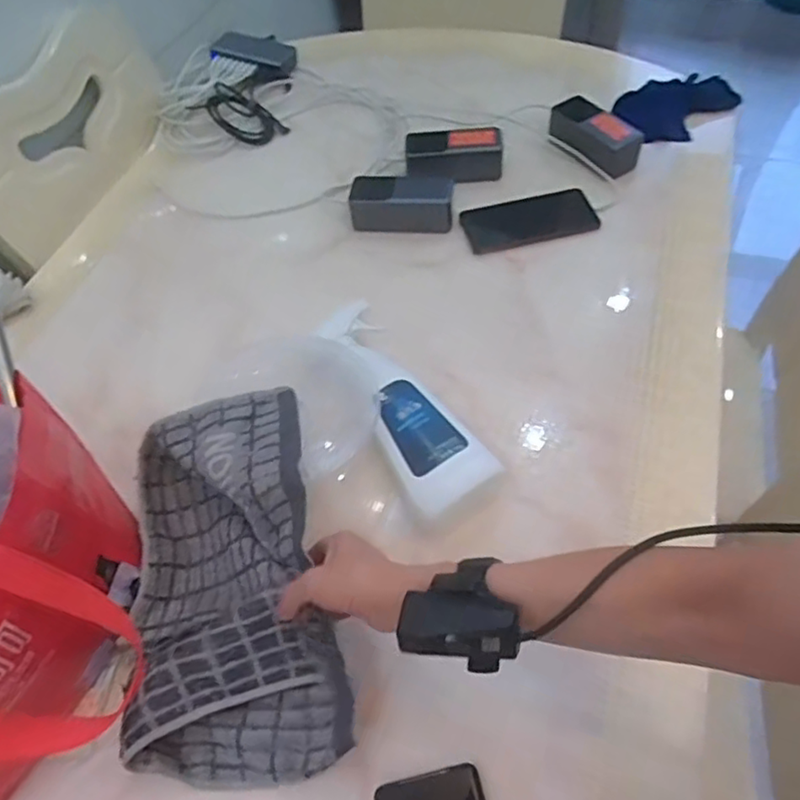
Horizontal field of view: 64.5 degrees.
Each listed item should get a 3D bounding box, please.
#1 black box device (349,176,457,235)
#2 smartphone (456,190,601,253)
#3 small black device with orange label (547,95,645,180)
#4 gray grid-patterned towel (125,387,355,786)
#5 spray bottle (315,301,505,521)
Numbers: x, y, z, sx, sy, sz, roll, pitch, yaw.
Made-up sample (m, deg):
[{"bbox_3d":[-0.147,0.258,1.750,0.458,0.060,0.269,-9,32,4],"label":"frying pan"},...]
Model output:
[{"bbox_3d":[0.002,-0.259,0.822,0.132,0.050,0.063,0,55,6],"label":"black box device"},{"bbox_3d":[0.165,-0.232,0.812,0.164,0.007,0.083,-13,54,-4],"label":"smartphone"},{"bbox_3d":[0.257,-0.354,0.850,0.067,0.047,0.135,-39,60,-21],"label":"small black device with orange label"},{"bbox_3d":[-0.140,0.145,0.513,0.169,0.093,0.290,-13,55,-5],"label":"gray grid-patterned towel"},{"bbox_3d":[-0.006,0.002,0.632,0.077,0.052,0.270,-28,57,-14],"label":"spray bottle"}]

